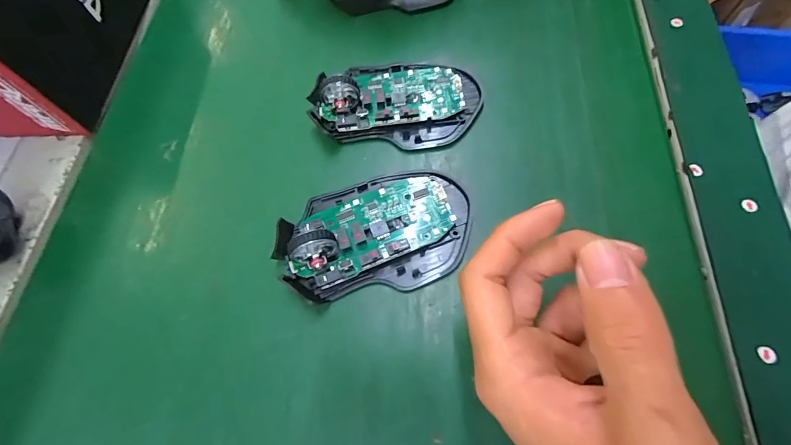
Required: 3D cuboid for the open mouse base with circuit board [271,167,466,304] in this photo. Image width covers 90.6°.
[{"bbox_3d":[-0.011,0.000,0.224,0.108,0.031,0.072,-10,67,-2],"label":"open mouse base with circuit board"}]

